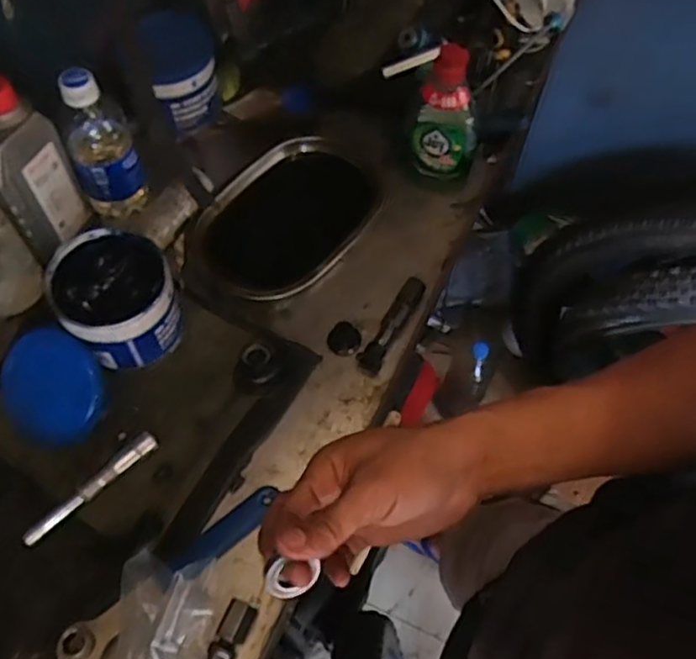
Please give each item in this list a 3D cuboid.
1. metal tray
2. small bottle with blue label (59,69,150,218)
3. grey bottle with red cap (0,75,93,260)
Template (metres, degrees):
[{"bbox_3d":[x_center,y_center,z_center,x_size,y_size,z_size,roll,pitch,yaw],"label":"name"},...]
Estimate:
[{"bbox_3d":[-0.060,-0.124,0.683,0.138,0.026,0.215,33,66,17],"label":"metal tray"},{"bbox_3d":[-0.244,-0.181,0.642,0.060,0.162,0.066,0,61,0],"label":"small bottle with blue label"},{"bbox_3d":[-0.295,-0.144,0.599,0.049,0.152,0.083,30,66,16],"label":"grey bottle with red cap"}]

